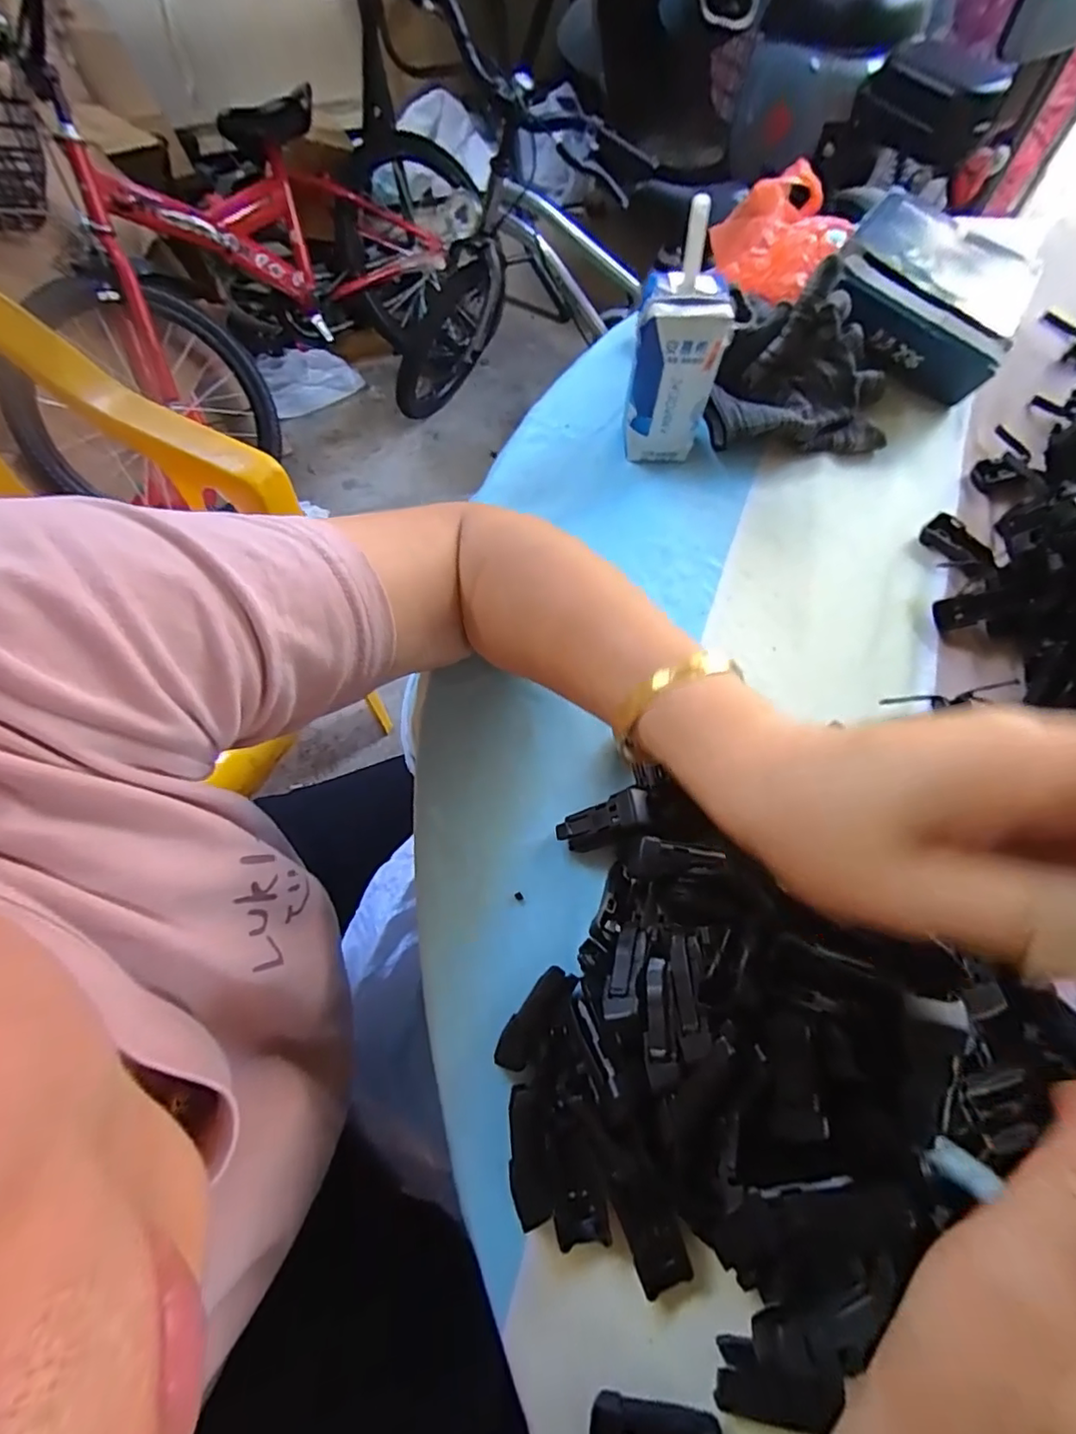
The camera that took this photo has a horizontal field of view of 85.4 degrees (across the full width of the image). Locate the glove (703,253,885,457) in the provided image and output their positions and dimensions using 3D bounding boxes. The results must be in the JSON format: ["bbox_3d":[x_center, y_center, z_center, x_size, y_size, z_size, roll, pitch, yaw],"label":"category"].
[{"bbox_3d":[0.189,-0.235,0.400,0.128,0.072,0.099,13,66,3],"label":"glove"}]

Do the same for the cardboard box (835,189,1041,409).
[{"bbox_3d":[0.302,-0.327,0.455,0.137,0.059,0.178,28,68,9],"label":"cardboard box"}]

